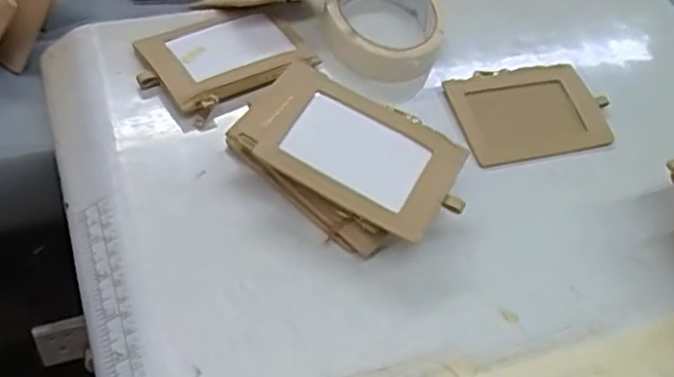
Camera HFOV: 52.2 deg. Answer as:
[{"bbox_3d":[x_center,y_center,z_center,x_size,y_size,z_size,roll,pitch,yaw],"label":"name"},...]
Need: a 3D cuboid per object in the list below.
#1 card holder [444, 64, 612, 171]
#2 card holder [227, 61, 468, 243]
[{"bbox_3d":[0.140,-0.056,0.497,0.112,0.004,0.072,-11,70,-14],"label":"card holder"},{"bbox_3d":[0.008,-0.026,0.416,0.135,0.013,0.073,28,62,11],"label":"card holder"}]

